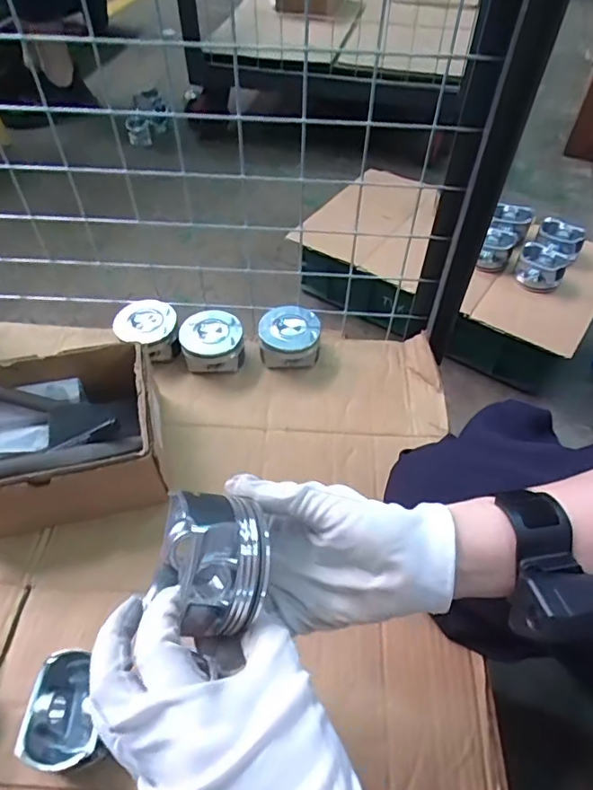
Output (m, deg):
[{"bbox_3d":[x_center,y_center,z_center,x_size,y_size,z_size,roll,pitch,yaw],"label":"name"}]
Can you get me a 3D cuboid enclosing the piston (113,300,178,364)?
[{"bbox_3d":[-0.188,-0.075,0.641,0.080,0.059,0.066,-11,53,-10],"label":"piston"}]

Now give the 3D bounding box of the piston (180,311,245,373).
[{"bbox_3d":[-0.104,-0.062,0.638,0.072,0.056,0.067,1,52,-1],"label":"piston"}]

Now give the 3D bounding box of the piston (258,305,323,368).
[{"bbox_3d":[-0.010,-0.071,0.647,0.073,0.056,0.063,-8,53,-8],"label":"piston"}]

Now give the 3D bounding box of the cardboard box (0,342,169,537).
[{"bbox_3d":[-0.241,0.044,0.520,0.194,0.096,0.147,-10,53,-9],"label":"cardboard box"}]

